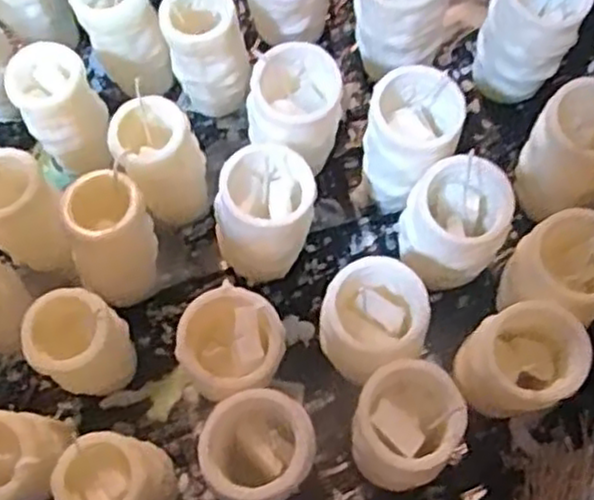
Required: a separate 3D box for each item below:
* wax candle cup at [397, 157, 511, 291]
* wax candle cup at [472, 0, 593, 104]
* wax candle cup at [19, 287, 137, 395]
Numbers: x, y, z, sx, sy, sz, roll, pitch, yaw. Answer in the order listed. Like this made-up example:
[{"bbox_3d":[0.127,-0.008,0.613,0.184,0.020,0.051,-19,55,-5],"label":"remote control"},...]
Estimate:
[{"bbox_3d":[0.102,-0.016,0.495,0.062,0.097,0.057,0,72,1],"label":"wax candle cup"},{"bbox_3d":[0.172,-0.163,0.556,0.062,0.108,0.064,0,72,1],"label":"wax candle cup"},{"bbox_3d":[-0.138,0.065,0.489,0.055,0.114,0.060,32,76,11],"label":"wax candle cup"}]

